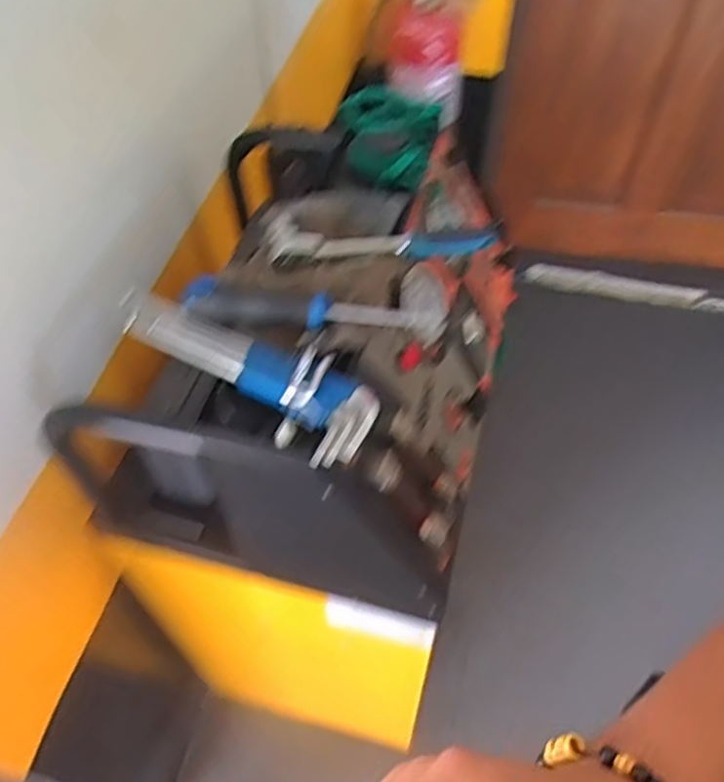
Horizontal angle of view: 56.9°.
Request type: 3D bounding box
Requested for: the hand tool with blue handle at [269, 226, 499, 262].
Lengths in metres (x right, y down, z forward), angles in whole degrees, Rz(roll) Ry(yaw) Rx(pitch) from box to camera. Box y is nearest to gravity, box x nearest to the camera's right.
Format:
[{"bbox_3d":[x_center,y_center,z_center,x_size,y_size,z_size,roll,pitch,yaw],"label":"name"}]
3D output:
[{"bbox_3d":[0.017,-0.124,0.552,0.181,0.024,0.031,-7,53,-5],"label":"hand tool with blue handle"}]

